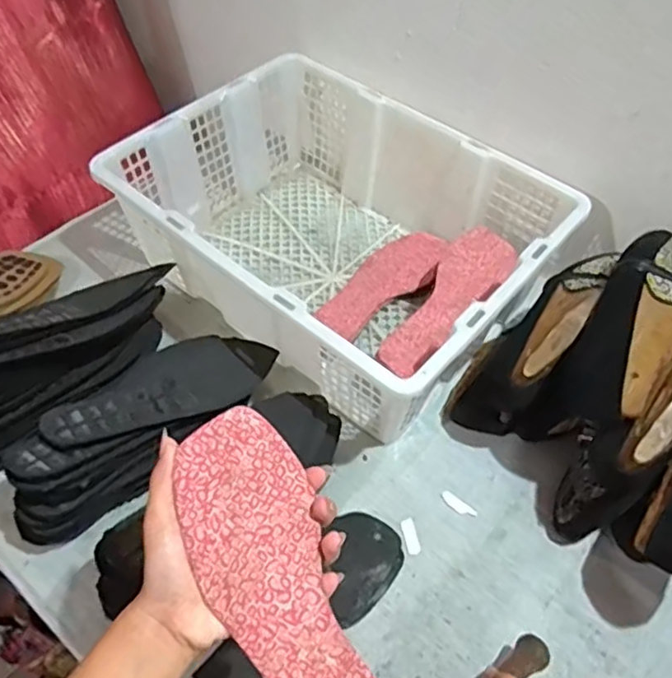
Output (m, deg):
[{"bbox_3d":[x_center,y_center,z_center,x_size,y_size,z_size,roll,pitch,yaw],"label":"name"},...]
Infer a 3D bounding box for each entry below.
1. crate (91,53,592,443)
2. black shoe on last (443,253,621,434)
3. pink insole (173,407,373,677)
[{"bbox_3d":[-0.002,-0.129,0.796,0.475,0.170,0.348,35,58,23],"label":"crate"},{"bbox_3d":[0.225,-0.007,0.719,0.082,0.154,0.248,31,57,20],"label":"black shoe on last"},{"bbox_3d":[-0.028,0.157,0.386,0.075,0.006,0.234,-23,77,-19],"label":"pink insole"}]

